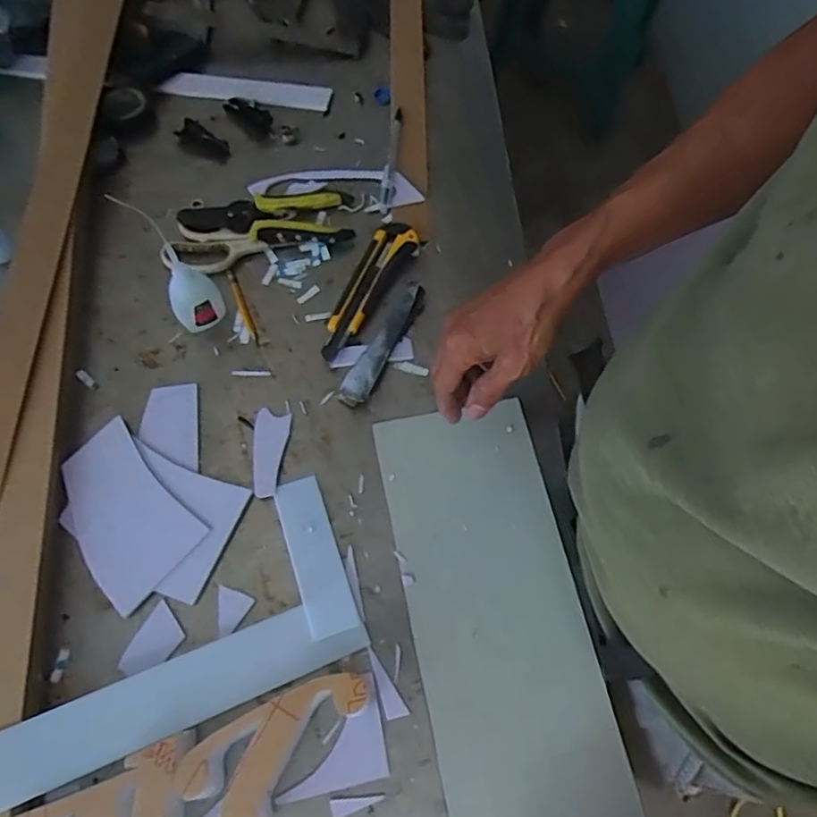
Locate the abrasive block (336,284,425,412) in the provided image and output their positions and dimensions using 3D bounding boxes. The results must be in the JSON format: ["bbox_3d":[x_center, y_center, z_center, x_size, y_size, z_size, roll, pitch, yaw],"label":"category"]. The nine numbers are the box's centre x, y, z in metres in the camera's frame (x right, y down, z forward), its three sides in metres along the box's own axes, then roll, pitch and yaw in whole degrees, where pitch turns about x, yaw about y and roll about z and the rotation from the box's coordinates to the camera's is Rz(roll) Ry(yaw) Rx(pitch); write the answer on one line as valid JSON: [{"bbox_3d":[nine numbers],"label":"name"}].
[{"bbox_3d":[-0.024,-0.061,0.589,0.027,0.019,0.134,27,69,9],"label":"abrasive block"}]

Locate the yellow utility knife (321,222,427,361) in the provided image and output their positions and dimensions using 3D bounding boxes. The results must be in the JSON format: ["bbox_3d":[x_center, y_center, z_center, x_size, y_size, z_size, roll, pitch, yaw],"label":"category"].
[{"bbox_3d":[-0.041,-0.117,0.612,0.042,0.022,0.162,28,69,9],"label":"yellow utility knife"}]

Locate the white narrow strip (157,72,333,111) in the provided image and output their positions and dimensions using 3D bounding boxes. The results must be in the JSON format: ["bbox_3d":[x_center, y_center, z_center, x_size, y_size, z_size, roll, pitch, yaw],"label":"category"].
[{"bbox_3d":[-0.187,-0.368,0.723,0.191,0.008,0.029,5,73,-2],"label":"white narrow strip"}]

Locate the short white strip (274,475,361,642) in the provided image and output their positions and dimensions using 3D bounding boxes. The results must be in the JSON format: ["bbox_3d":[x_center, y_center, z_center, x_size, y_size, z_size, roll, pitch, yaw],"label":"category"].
[{"bbox_3d":[-0.078,0.120,0.517,0.039,0.005,0.131,-15,64,-15],"label":"short white strip"}]

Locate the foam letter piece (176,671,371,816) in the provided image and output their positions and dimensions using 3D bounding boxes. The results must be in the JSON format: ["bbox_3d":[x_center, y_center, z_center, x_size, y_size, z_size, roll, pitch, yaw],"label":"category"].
[{"bbox_3d":[-0.089,0.235,0.445,0.134,0.047,0.070,-39,74,-16],"label":"foam letter piece"}]

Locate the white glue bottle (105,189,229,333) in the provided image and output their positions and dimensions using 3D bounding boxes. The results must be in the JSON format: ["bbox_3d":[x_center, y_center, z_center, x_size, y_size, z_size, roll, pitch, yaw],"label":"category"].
[{"bbox_3d":[-0.200,-0.108,0.573,0.046,0.087,0.037,-29,71,-13],"label":"white glue bottle"}]

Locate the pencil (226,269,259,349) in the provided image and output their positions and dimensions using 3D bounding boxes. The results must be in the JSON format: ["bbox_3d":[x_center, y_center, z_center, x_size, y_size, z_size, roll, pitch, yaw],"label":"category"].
[{"bbox_3d":[-0.161,-0.098,0.610,0.008,0.004,0.090,-21,69,-11],"label":"pencil"}]

